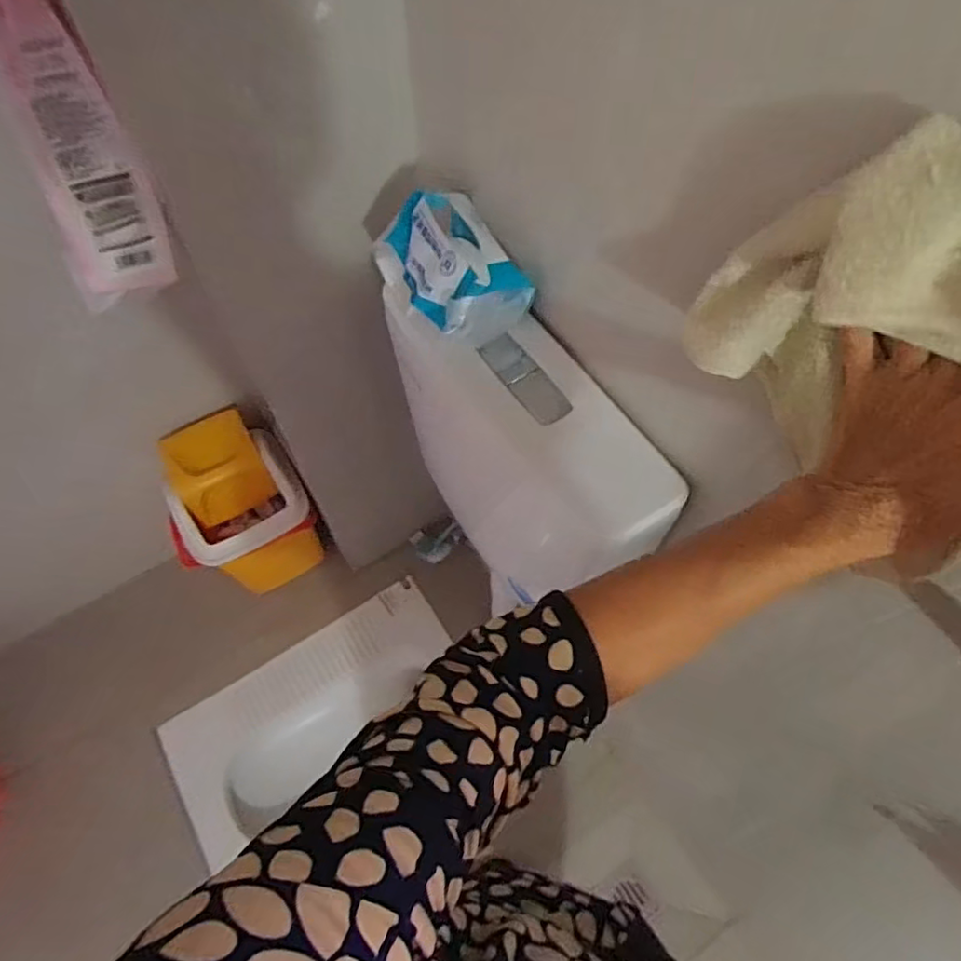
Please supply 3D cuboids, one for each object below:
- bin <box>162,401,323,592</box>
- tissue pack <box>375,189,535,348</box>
[{"bbox_3d":[-0.468,0.070,1.239,0.253,0.369,0.196,-29,66,-14],"label":"bin"},{"bbox_3d":[-0.026,-0.194,0.572,0.093,0.072,0.159,-27,66,-13],"label":"tissue pack"}]

